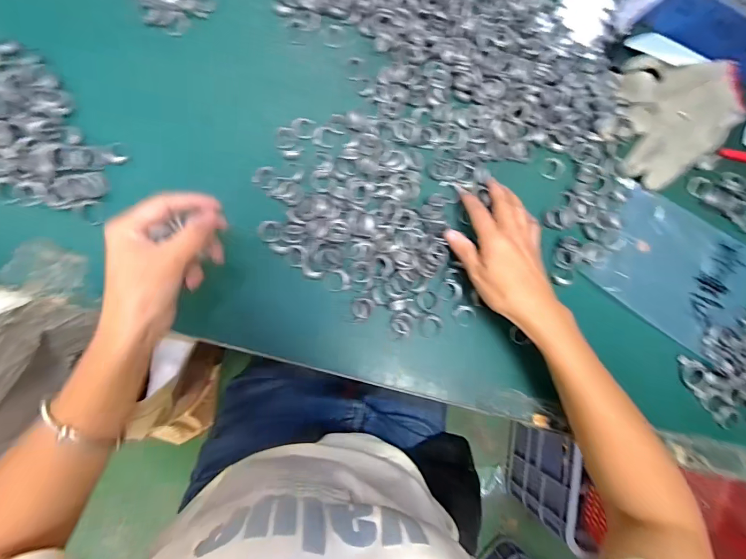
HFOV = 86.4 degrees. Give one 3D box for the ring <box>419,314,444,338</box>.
[{"bbox_3d":[0.059,0.047,0.405,0.024,0.004,0.024,0,94,6],"label":"ring"}]

